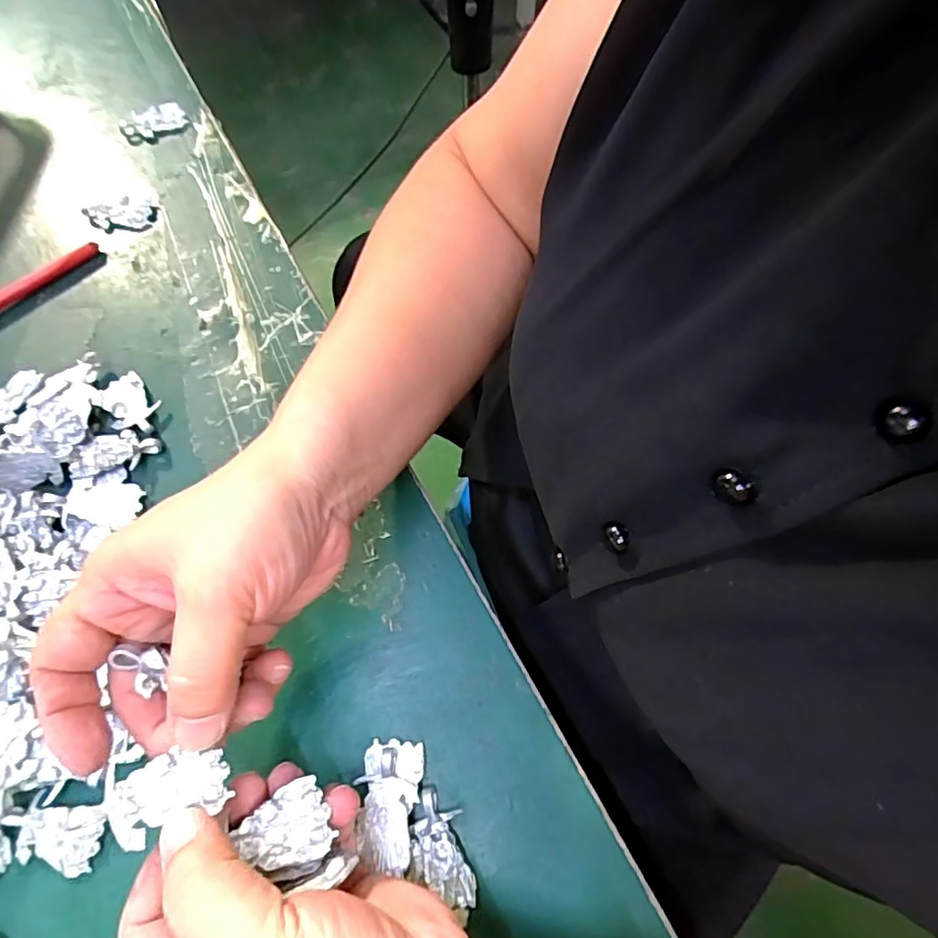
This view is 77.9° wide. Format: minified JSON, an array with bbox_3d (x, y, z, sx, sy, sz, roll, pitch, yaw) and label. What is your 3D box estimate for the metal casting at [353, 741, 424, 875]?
[{"bbox_3d":[-0.033,0.134,0.235,0.024,0.013,0.043,4,67,3],"label":"metal casting"}]

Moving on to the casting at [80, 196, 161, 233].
[{"bbox_3d":[-0.224,-0.163,0.373,0.045,0.006,0.022,-5,67,-1],"label":"casting"}]

